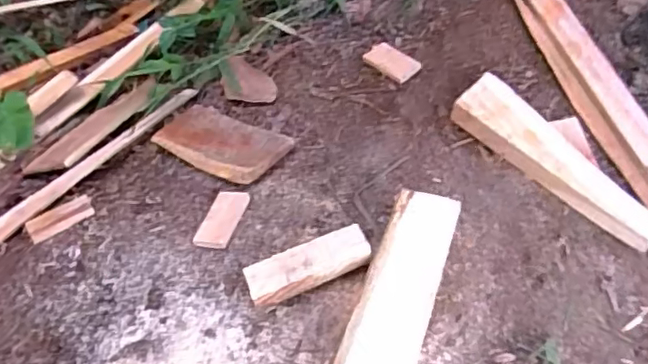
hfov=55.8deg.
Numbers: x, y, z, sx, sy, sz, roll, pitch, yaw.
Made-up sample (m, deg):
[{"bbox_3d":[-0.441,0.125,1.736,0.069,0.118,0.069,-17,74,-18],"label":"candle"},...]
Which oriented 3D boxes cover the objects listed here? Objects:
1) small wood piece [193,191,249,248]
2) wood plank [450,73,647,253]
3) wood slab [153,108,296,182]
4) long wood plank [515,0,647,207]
[{"bbox_3d":[-0.107,0.039,0.648,0.037,0.005,0.075,11,48,11],"label":"small wood piece"},{"bbox_3d":[0.251,-0.022,0.663,0.063,0.034,0.247,-36,69,-29],"label":"wood plank"},{"bbox_3d":[-0.130,-0.050,0.744,0.193,0.017,0.083,24,50,40],"label":"wood slab"},{"bbox_3d":[0.324,-0.098,0.710,0.057,0.025,0.393,-15,63,-13],"label":"long wood plank"}]

